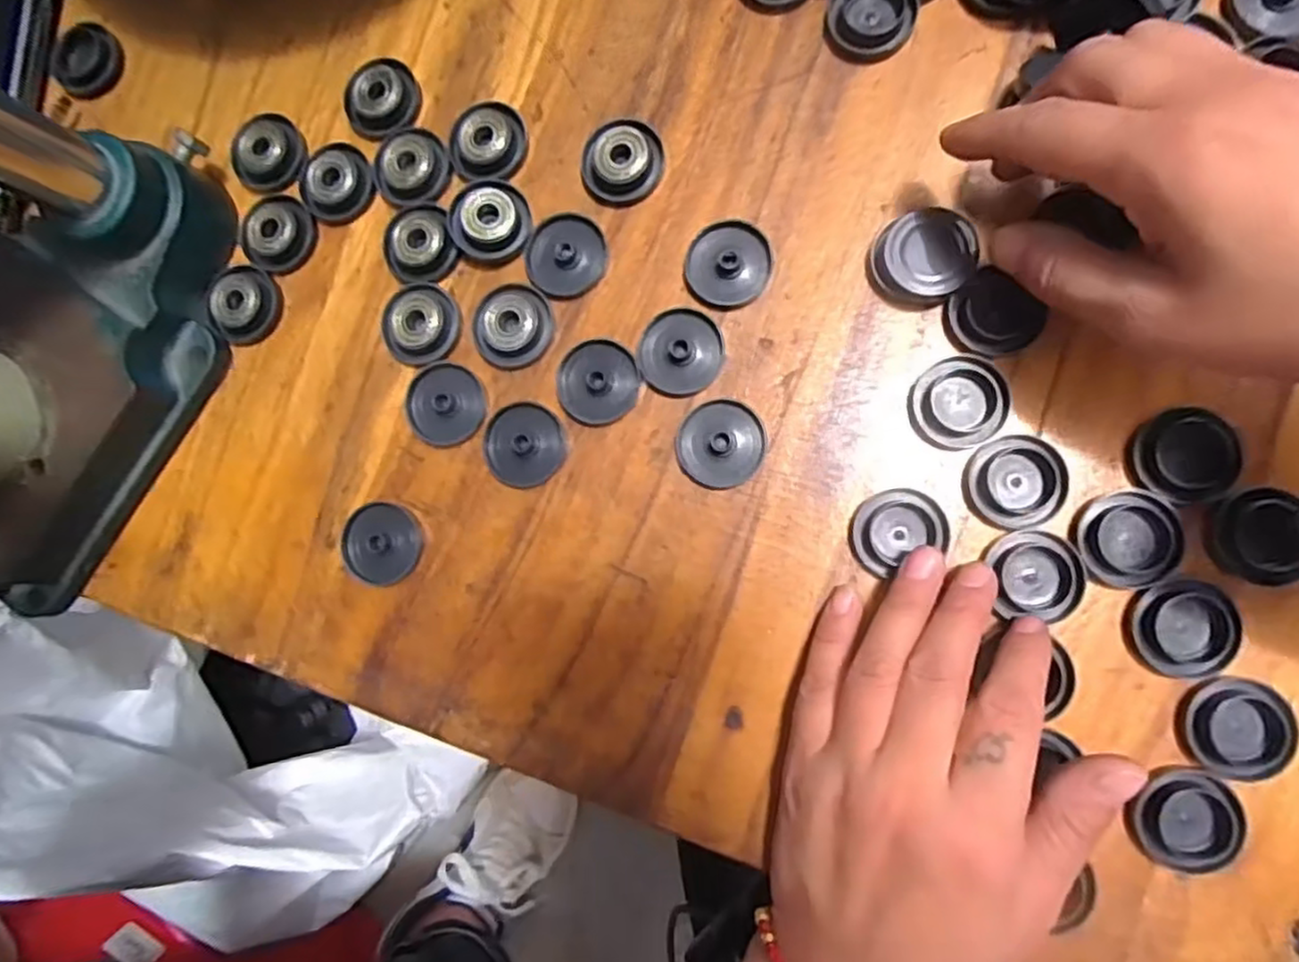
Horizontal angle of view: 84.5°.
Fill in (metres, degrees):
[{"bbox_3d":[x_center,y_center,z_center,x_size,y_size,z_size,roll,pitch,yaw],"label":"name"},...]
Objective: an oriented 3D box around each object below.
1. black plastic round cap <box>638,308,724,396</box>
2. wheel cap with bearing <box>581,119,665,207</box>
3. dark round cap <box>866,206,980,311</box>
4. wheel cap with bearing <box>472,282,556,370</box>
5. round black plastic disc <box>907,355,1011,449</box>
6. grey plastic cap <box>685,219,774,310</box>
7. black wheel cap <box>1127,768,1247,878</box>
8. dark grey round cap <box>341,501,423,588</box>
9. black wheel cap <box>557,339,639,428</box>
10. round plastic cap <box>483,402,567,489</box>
[{"bbox_3d":[0.012,-0.050,0.276,0.031,0.005,0.032,-1,86,9],"label":"black plastic round cap"},{"bbox_3d":[-0.011,-0.126,0.282,0.031,0.011,0.031,-1,86,9],"label":"wheel cap with bearing"},{"bbox_3d":[0.099,-0.081,0.262,0.037,0.006,0.034,3,100,17],"label":"dark round cap"},{"bbox_3d":[-0.054,-0.062,0.283,0.031,0.009,0.032,-1,86,9],"label":"wheel cap with bearing"},{"bbox_3d":[0.112,-0.028,0.260,0.033,0.007,0.032,-1,86,9],"label":"round black plastic disc"},{"bbox_3d":[0.031,-0.084,0.276,0.033,0.007,0.032,-1,86,9],"label":"grey plastic cap"},{"bbox_3d":[0.179,0.112,0.238,0.029,0.008,0.032,25,90,10],"label":"black wheel cap"},{"bbox_3d":[-0.108,0.026,0.288,0.033,0.006,0.032,-1,86,9],"label":"dark grey round cap"},{"bbox_3d":[-0.020,-0.039,0.279,0.031,0.004,0.032,-1,86,9],"label":"black wheel cap"},{"bbox_3d":[-0.049,-0.014,0.281,0.031,0.007,0.033,-1,86,9],"label":"round plastic cap"}]

